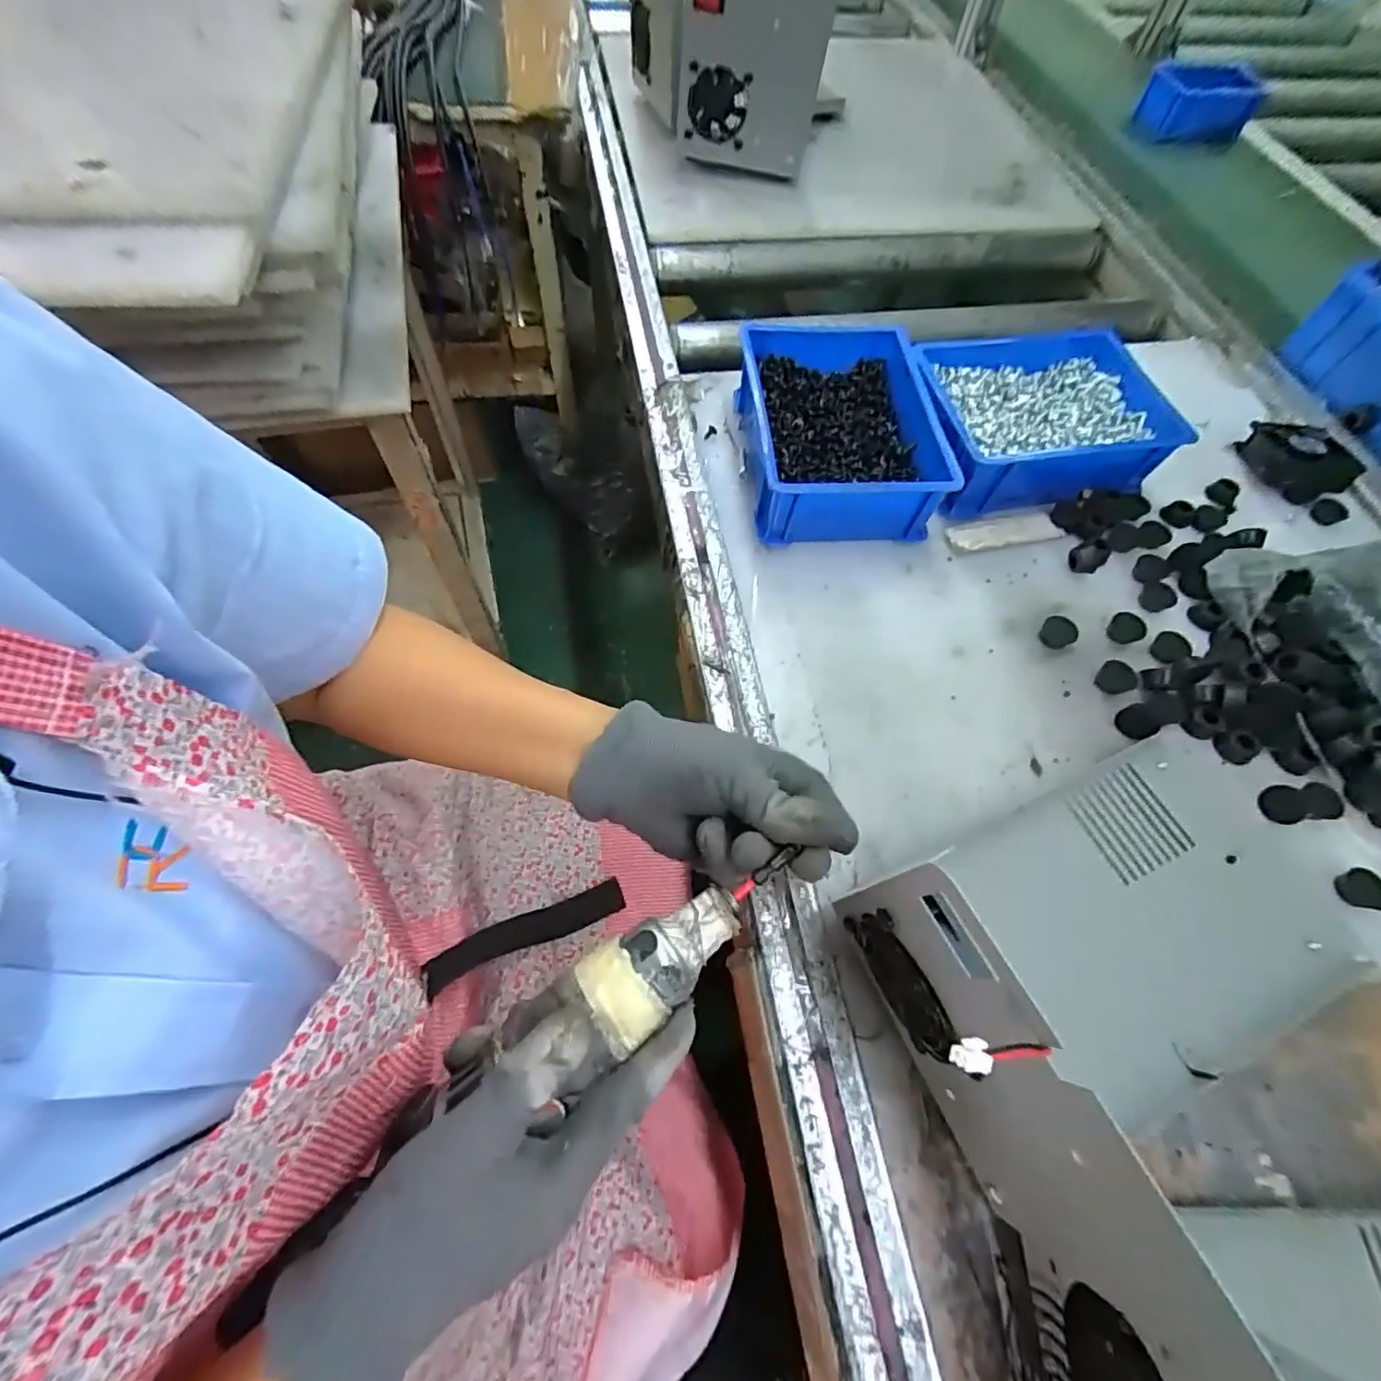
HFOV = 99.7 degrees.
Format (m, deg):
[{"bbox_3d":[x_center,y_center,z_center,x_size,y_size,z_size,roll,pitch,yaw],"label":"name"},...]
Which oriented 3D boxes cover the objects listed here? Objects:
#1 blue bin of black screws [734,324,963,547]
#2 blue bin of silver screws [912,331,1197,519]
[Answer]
[{"bbox_3d":[0.123,-0.213,0.486,0.149,0.065,0.190,-1,62,-4],"label":"blue bin of black screws"},{"bbox_3d":[0.294,-0.232,0.506,0.205,0.066,0.152,-6,62,-7],"label":"blue bin of silver screws"}]

